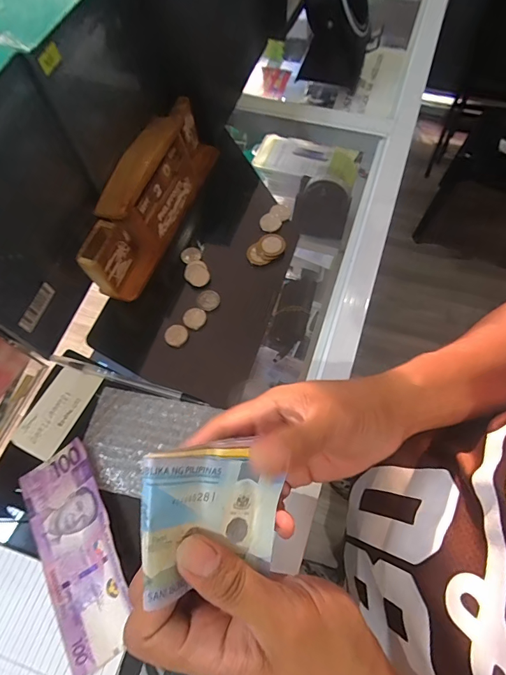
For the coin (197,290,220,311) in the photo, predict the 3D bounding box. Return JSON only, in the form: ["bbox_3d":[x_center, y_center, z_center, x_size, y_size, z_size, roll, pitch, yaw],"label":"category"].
[{"bbox_3d":[-0.047,-0.040,0.411,0.023,0.004,0.022,-2,75,7],"label":"coin"}]

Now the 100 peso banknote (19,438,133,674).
[{"bbox_3d":[-0.137,0.164,0.309,0.062,0.016,0.156,-31,67,-11],"label":"100 peso banknote"}]

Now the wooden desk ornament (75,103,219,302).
[{"bbox_3d":[-0.109,-0.159,0.429,0.052,0.078,0.237,15,67,10],"label":"wooden desk ornament"}]

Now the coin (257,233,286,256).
[{"bbox_3d":[0.021,-0.104,0.435,0.030,0.006,0.030,1,65,-1],"label":"coin"}]

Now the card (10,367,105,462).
[{"bbox_3d":[-0.184,0.068,0.364,0.041,0.004,0.084,27,67,4],"label":"card"}]

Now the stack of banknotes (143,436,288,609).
[{"bbox_3d":[-0.021,0.092,0.206,0.075,0.009,0.068,2,83,-34],"label":"stack of banknotes"}]

